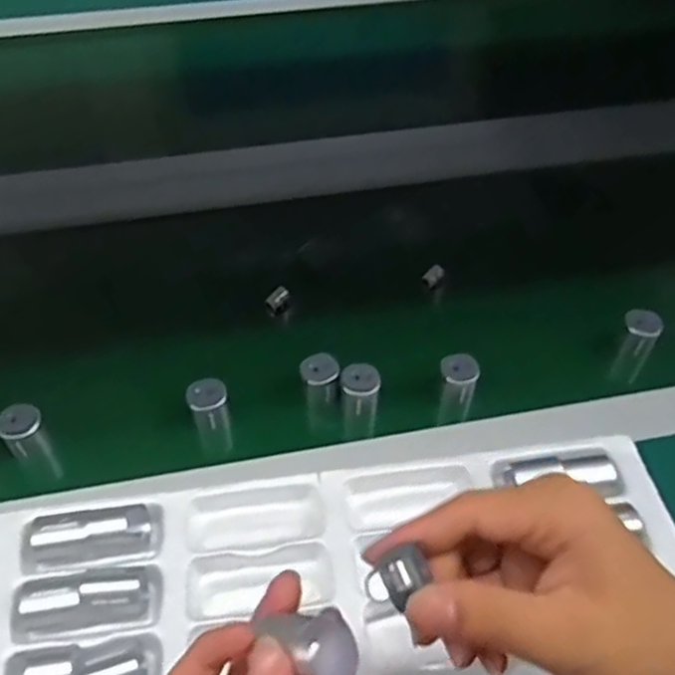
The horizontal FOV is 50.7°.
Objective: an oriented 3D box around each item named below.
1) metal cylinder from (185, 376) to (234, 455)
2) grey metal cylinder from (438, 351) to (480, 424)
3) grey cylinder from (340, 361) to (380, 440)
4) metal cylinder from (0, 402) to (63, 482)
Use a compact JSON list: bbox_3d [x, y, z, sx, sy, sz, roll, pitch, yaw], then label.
[{"bbox_3d":[-0.099,0.062,0.558,0.029,0.069,0.027,-11,55,-12],"label":"metal cylinder"},{"bbox_3d":[0.097,0.042,0.584,0.030,0.071,0.027,13,54,6],"label":"grey metal cylinder"},{"bbox_3d":[0.017,0.052,0.573,0.030,0.068,0.030,5,54,0],"label":"grey cylinder"},{"bbox_3d":[-0.236,0.084,0.551,0.030,0.084,0.023,-32,62,-24],"label":"metal cylinder"}]

